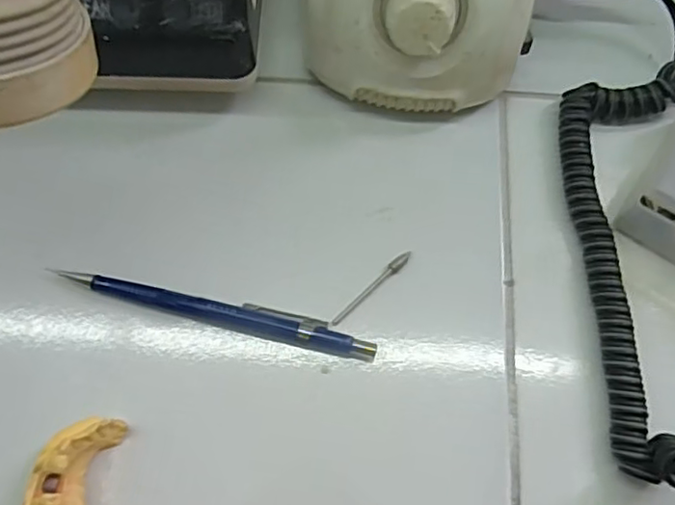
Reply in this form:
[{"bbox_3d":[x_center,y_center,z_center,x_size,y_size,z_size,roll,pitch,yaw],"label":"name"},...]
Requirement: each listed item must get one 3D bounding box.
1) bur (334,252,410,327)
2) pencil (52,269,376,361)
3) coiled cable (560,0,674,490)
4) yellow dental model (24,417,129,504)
[{"bbox_3d":[0.014,0.015,0.259,0.045,0.005,0.004,-40,75,-13],"label":"bur"},{"bbox_3d":[-0.051,0.025,0.251,0.135,0.011,0.012,13,71,5],"label":"pencil"},{"bbox_3d":[0.137,-0.013,0.252,0.067,0.035,0.251,-3,70,-1],"label":"coiled cable"},{"bbox_3d":[-0.097,0.090,0.218,0.026,0.022,0.056,2,70,1],"label":"yellow dental model"}]

